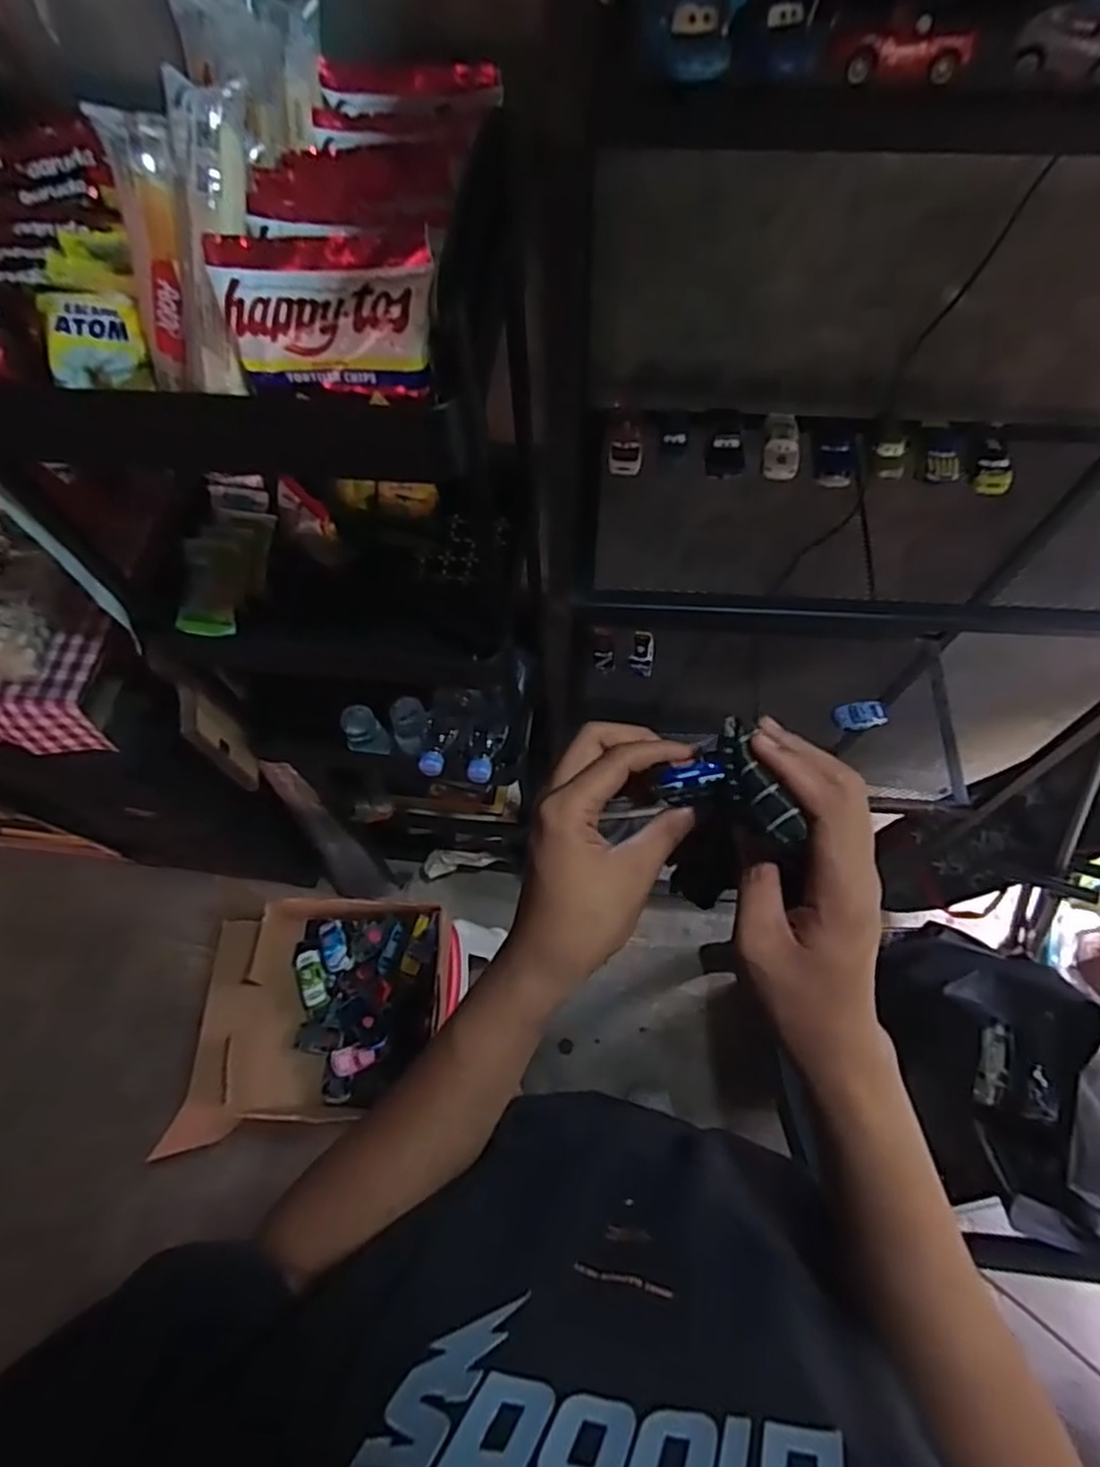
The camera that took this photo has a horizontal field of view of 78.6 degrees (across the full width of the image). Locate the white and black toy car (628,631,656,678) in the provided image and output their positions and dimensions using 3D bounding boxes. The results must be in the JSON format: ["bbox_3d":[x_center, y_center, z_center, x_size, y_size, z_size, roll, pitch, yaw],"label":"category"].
[{"bbox_3d":[0.139,-0.120,1.006,0.036,0.033,0.060,10,66,5],"label":"white and black toy car"}]

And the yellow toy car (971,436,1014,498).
[{"bbox_3d":[0.426,-0.254,0.643,0.033,0.020,0.064,21,67,10],"label":"yellow toy car"}]

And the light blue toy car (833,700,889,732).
[{"bbox_3d":[0.441,-0.025,0.952,0.070,0.025,0.036,-1,65,0],"label":"light blue toy car"}]

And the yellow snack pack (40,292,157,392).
[{"bbox_3d":[-0.304,-0.263,0.454,0.064,0.020,0.059,7,105,-4],"label":"yellow snack pack"}]

